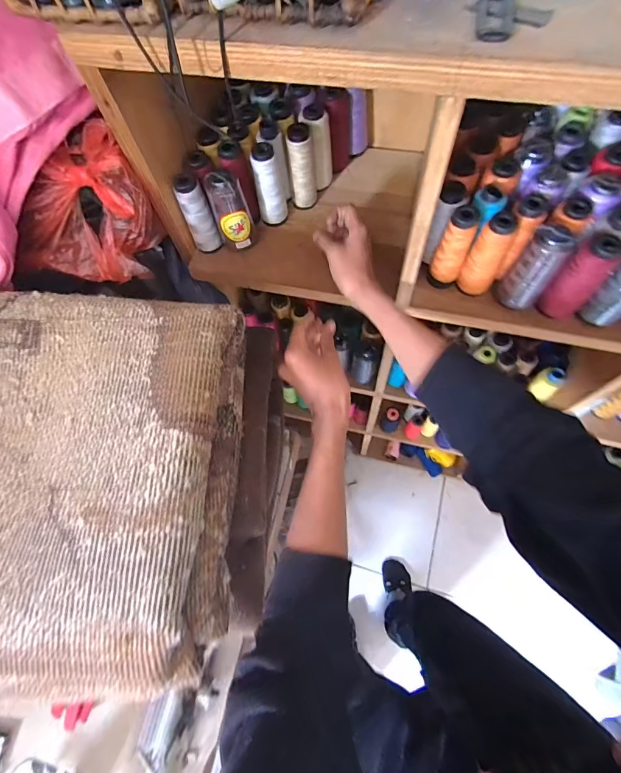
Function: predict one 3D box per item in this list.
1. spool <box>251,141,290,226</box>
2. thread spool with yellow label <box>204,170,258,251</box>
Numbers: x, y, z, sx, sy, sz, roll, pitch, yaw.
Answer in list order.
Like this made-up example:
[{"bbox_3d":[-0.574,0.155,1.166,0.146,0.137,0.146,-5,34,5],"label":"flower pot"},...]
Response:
[{"bbox_3d":[-0.060,-0.296,0.542,0.040,0.115,0.043,-7,67,1],"label":"spool"},{"bbox_3d":[-0.111,-0.245,0.525,0.052,0.111,0.037,-17,67,-3],"label":"thread spool with yellow label"}]

